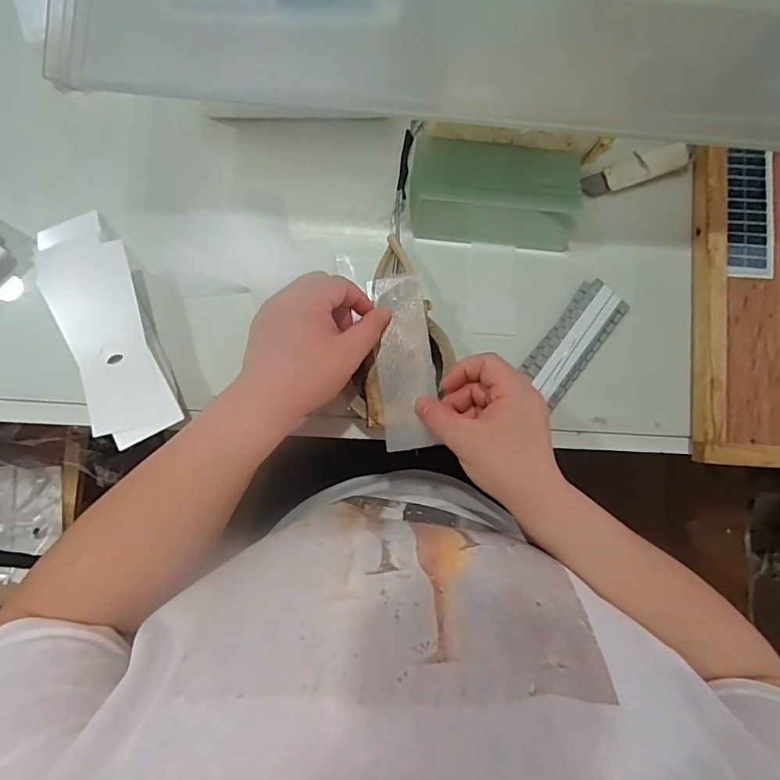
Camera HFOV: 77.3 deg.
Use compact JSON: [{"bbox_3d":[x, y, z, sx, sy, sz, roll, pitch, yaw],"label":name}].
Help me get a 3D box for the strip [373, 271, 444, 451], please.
[{"bbox_3d":[0.012,-0.022,0.380,0.044,0.010,0.134,-1,84,-4],"label":"strip"}]

